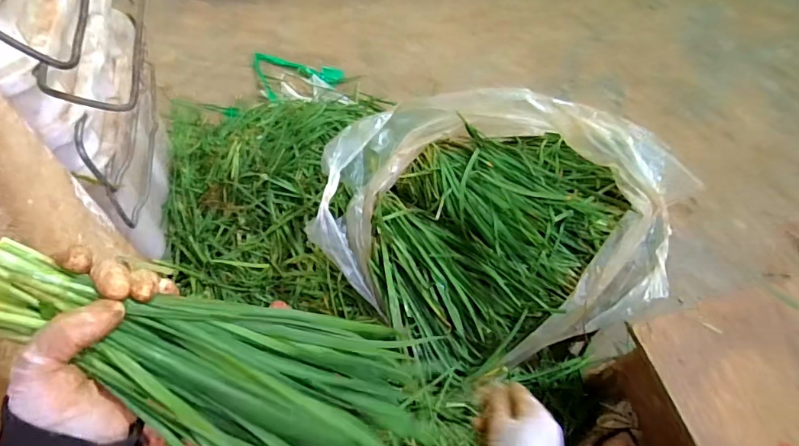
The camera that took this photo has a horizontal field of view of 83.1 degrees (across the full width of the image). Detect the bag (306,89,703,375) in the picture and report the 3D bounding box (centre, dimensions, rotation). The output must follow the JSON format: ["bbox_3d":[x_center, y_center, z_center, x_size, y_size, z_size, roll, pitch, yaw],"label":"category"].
[{"bbox_3d":[0.178,-0.013,0.815,0.636,0.247,0.455,-8,57,-8],"label":"bag"}]

